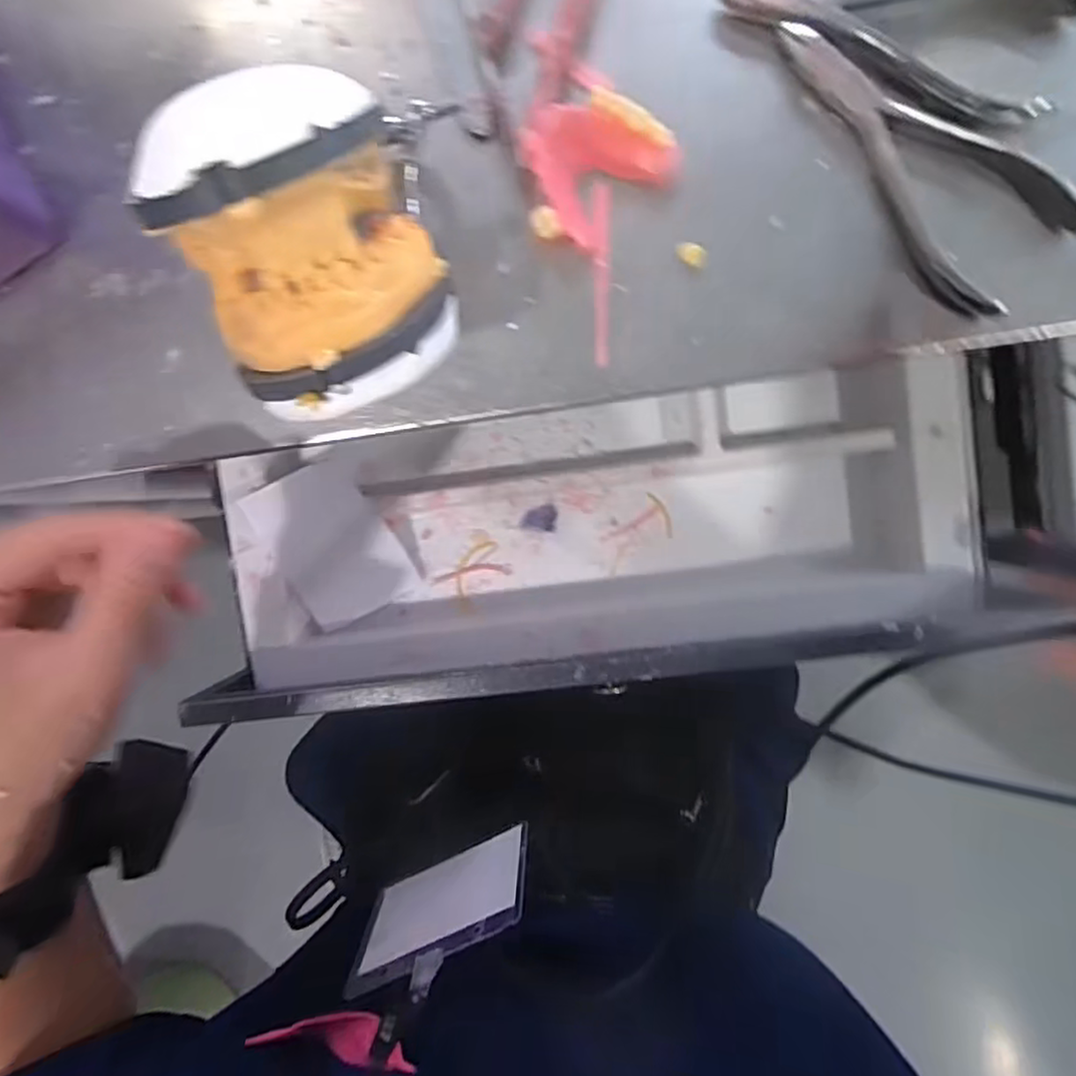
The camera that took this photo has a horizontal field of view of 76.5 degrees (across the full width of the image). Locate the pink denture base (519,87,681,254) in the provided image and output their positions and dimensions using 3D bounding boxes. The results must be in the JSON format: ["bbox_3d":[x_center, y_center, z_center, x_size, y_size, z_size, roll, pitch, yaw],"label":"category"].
[{"bbox_3d":[0.022,-0.143,0.256,0.049,0.017,0.046,-40,91,6],"label":"pink denture base"}]

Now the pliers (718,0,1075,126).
[{"bbox_3d":[0.130,-0.186,0.252,0.124,0.008,0.050,6,95,3],"label":"pliers"}]

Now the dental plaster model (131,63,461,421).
[{"bbox_3d":[-0.068,-0.084,0.195,0.070,0.062,0.086,-18,124,11],"label":"dental plaster model"}]

